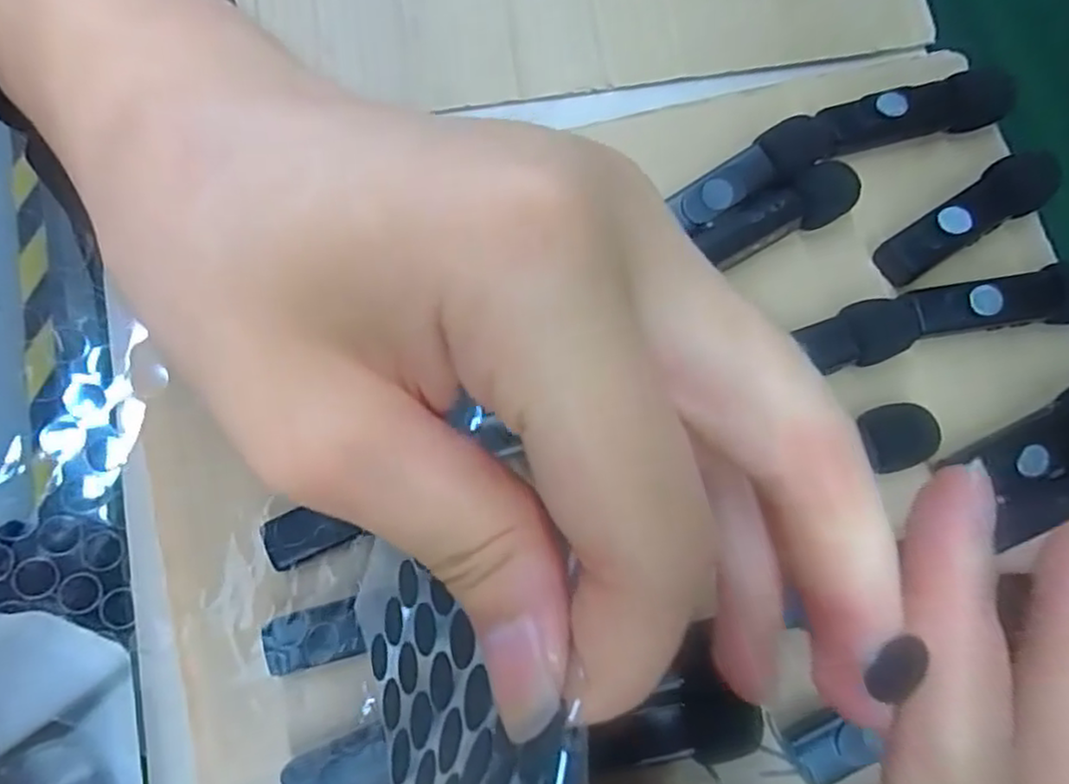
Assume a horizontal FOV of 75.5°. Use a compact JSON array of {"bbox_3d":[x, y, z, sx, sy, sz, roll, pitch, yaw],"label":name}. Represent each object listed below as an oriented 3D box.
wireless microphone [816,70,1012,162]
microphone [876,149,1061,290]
[{"bbox_3d":[0.129,-0.095,0.234,0.065,0.013,0.016,-12,77,-4],"label":"wireless microphone"},{"bbox_3d":[0.141,-0.056,0.224,0.060,0.013,0.019,-33,80,-8],"label":"microphone"}]

